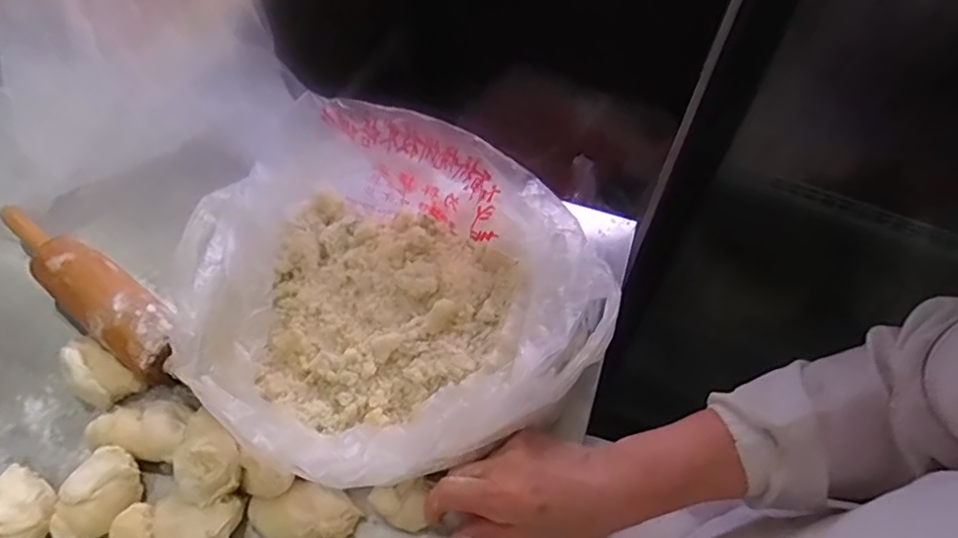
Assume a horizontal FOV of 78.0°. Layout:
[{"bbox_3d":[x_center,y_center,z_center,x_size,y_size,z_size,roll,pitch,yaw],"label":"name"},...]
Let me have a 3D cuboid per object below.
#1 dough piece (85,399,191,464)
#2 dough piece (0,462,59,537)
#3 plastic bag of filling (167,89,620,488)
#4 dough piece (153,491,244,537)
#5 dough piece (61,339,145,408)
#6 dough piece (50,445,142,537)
[{"bbox_3d":[-0.263,0.124,0.465,0.074,0.033,0.046,13,57,7],"label":"dough piece"},{"bbox_3d":[-0.332,0.180,0.423,0.047,0.036,0.063,20,58,11],"label":"dough piece"},{"bbox_3d":[-0.073,0.026,0.471,0.315,0.113,0.278,25,59,14],"label":"plastic bag of filling"},{"bbox_3d":[-0.198,0.184,0.422,0.056,0.041,0.040,-3,56,-4],"label":"dough piece"},{"bbox_3d":[-0.312,0.088,0.487,0.062,0.036,0.036,31,61,18],"label":"dough piece"},{"bbox_3d":[-0.275,0.168,0.432,0.039,0.038,0.066,23,59,13],"label":"dough piece"}]

